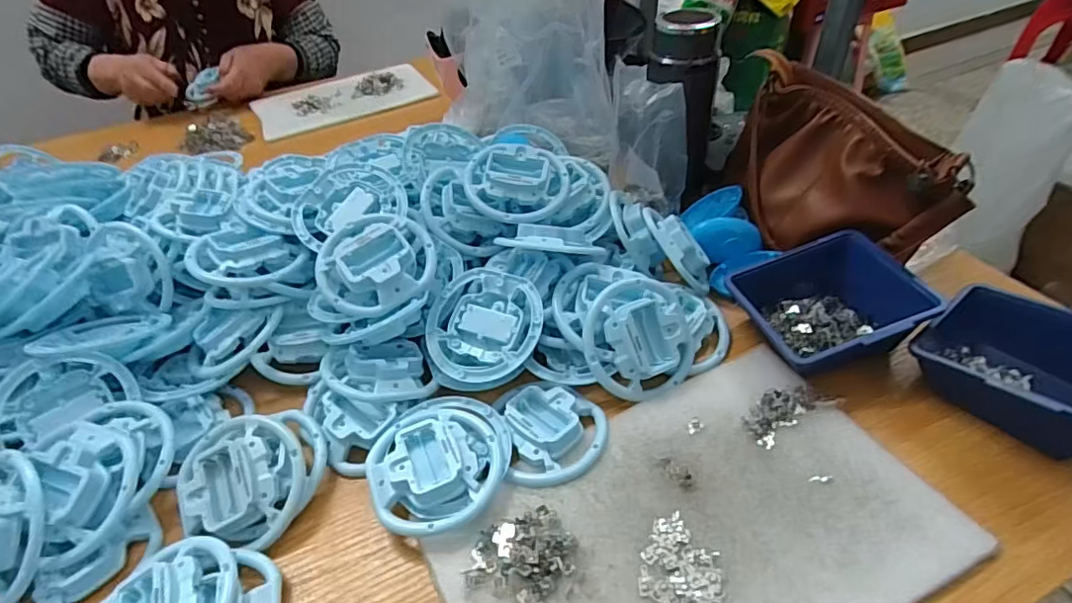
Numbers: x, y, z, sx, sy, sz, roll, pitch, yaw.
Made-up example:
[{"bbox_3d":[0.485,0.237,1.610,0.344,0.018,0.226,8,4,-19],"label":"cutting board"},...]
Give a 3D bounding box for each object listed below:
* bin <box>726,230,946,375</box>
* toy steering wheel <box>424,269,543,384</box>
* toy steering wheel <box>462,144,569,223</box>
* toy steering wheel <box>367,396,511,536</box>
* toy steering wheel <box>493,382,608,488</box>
[{"bbox_3d":[0.260,0.005,0.512,0.136,0.057,0.127,-17,43,-11],"label":"bin"},{"bbox_3d":[-0.046,0.024,0.502,0.102,0.023,0.102,-7,67,17],"label":"toy steering wheel"},{"bbox_3d":[-0.019,-0.118,0.567,0.100,0.035,0.085,-7,69,4],"label":"toy steering wheel"},{"bbox_3d":[-0.075,0.115,0.436,0.106,0.024,0.114,-3,42,2],"label":"toy steering wheel"},{"bbox_3d":[0.015,0.100,0.462,0.083,0.020,0.092,-9,43,-5],"label":"toy steering wheel"}]

